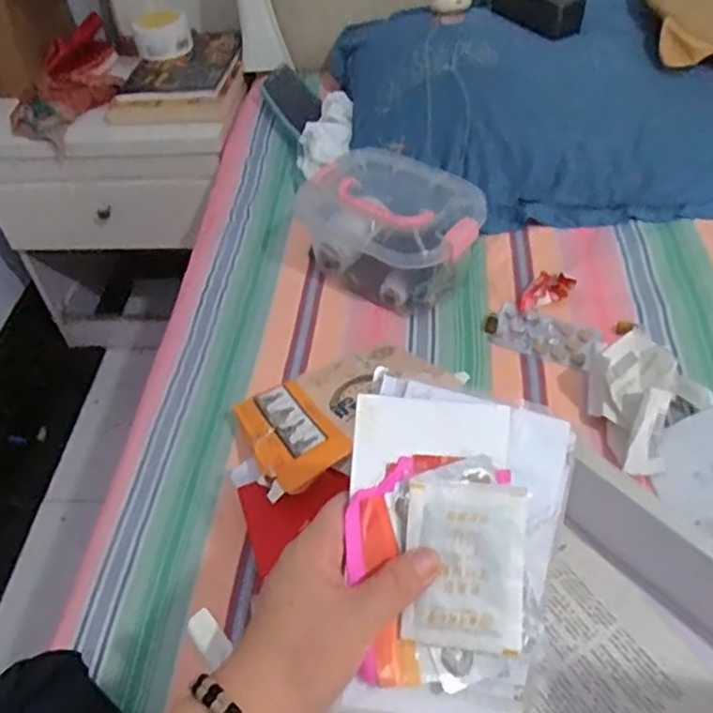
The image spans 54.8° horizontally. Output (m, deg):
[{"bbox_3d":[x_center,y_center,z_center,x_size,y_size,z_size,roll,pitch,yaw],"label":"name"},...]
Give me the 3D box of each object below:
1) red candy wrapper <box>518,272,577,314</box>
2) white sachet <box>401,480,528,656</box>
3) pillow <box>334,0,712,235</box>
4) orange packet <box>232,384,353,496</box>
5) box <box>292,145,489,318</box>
[{"bbox_3d":[0.207,-0.074,0.762,0.064,0.022,0.032,-21,50,-15],"label":"red candy wrapper"},{"bbox_3d":[0.056,0.107,0.354,0.059,0.008,0.081,5,81,4],"label":"white sachet"},{"bbox_3d":[0.333,-0.352,0.934,0.750,0.132,0.383,2,48,5],"label":"pillow"},{"bbox_3d":[-0.061,0.069,0.619,0.070,0.010,0.135,-23,34,-17],"label":"orange packet"},{"bbox_3d":[0.040,-0.142,0.789,0.201,0.103,0.137,32,57,28],"label":"box"}]

